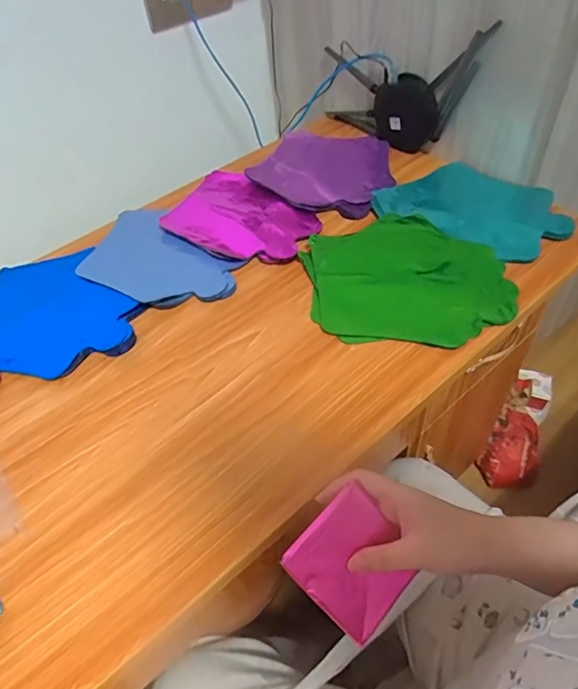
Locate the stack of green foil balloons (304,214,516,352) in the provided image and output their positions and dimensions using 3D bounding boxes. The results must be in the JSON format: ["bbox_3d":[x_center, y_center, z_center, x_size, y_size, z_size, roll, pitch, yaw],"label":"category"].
[{"bbox_3d":[0.142,-0.086,0.610,0.238,0.024,0.227,-22,53,-12],"label":"stack of green foil balloons"}]

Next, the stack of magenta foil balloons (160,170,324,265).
[{"bbox_3d":[-0.071,-0.187,0.721,0.237,0.023,0.155,32,61,27],"label":"stack of magenta foil balloons"}]

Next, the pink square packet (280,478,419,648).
[{"bbox_3d":[0.056,0.183,0.407,0.094,0.011,0.090,47,70,1],"label":"pink square packet"}]

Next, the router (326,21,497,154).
[{"bbox_3d":[0.179,-0.416,0.769,0.067,0.182,0.302,-30,55,-18],"label":"router"}]

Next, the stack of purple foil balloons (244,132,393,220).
[{"bbox_3d":[0.062,-0.294,0.792,0.217,0.025,0.231,19,56,20],"label":"stack of purple foil balloons"}]

